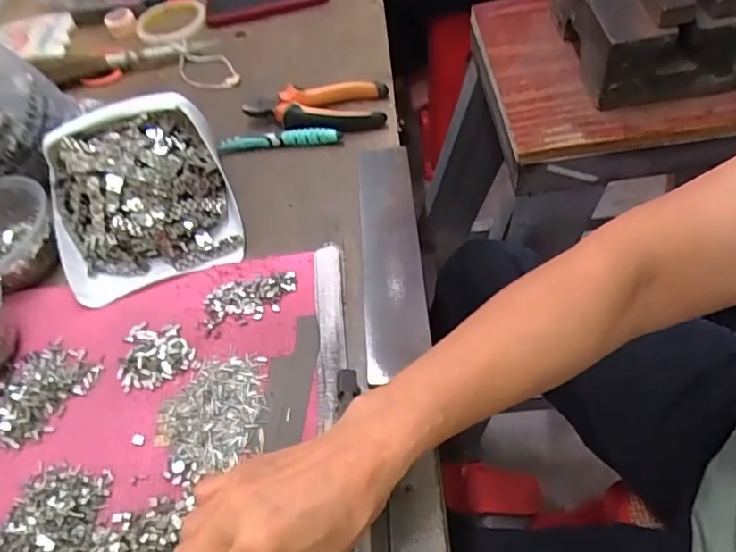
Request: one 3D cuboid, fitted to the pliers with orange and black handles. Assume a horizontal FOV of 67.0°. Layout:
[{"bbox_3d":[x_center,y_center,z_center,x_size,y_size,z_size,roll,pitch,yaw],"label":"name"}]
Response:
[{"bbox_3d":[-0.055,-0.176,0.588,0.147,0.028,0.062,1,54,11],"label":"pliers with orange and black handles"}]

